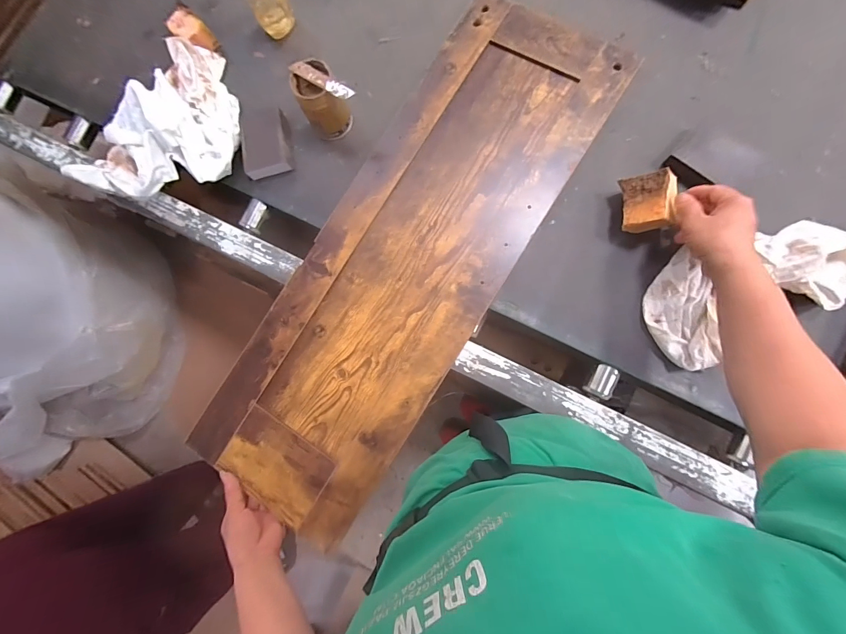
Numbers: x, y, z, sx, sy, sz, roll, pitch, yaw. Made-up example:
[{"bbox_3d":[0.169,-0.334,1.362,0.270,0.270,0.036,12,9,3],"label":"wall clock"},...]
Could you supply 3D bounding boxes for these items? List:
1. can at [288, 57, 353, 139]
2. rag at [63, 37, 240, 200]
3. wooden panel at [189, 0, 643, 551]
[{"bbox_3d":[-0.149,-0.322,0.535,0.059,0.088,0.061,-1,84,6],"label":"can"},{"bbox_3d":[-0.406,-0.281,0.565,0.297,0.078,0.205,-43,81,1],"label":"rag"},{"bbox_3d":[-0.014,-0.089,0.523,0.268,0.014,0.798,32,88,8],"label":"wooden panel"}]

